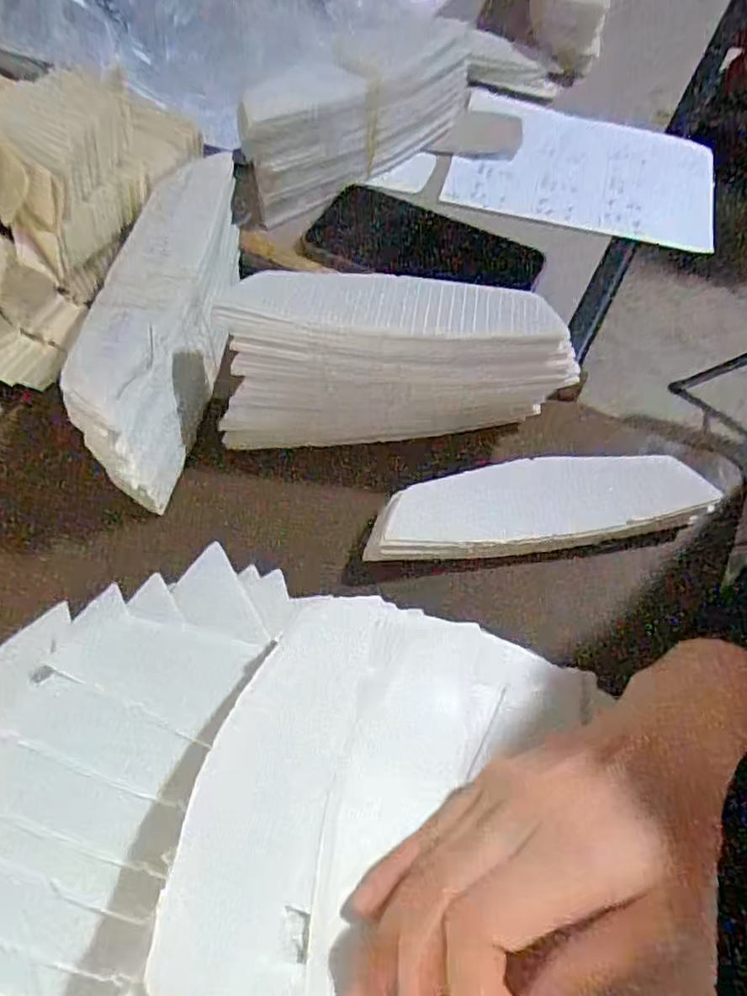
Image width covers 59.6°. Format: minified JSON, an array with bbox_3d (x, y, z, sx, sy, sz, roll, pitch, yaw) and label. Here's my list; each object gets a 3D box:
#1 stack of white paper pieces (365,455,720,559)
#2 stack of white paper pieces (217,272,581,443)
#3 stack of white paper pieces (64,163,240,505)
[{"bbox_3d":[0.090,0.003,0.366,0.183,0.024,0.051,-6,61,-3],"label":"stack of white paper pieces"},{"bbox_3d":[0.008,-0.085,0.376,0.185,0.086,0.067,-2,61,-1],"label":"stack of white paper pieces"},{"bbox_3d":[-0.121,-0.103,0.393,0.073,0.076,0.211,4,61,3],"label":"stack of white paper pieces"}]

